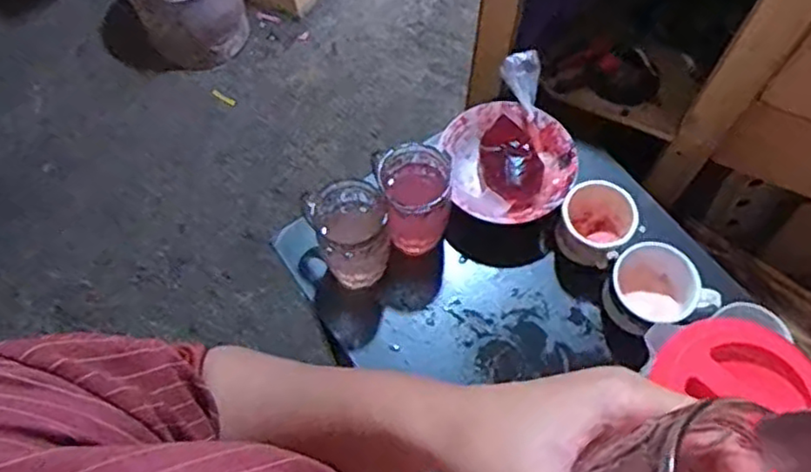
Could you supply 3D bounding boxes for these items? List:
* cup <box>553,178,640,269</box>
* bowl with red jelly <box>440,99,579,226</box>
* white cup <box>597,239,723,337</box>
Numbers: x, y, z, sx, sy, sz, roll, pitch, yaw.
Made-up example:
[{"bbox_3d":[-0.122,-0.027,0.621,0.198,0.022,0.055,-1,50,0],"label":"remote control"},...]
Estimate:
[{"bbox_3d":[0.204,-0.014,0.730,0.079,0.069,0.096,11,65,8],"label":"cup"},{"bbox_3d":[0.118,-0.080,0.767,0.138,0.055,0.145,-1,64,2],"label":"bowl with red jelly"},{"bbox_3d":[0.257,0.061,0.697,0.086,0.083,0.089,-1,64,2],"label":"white cup"}]

